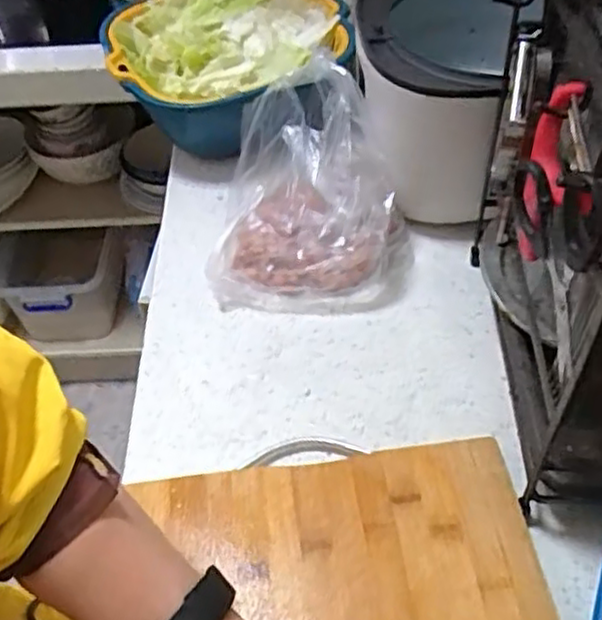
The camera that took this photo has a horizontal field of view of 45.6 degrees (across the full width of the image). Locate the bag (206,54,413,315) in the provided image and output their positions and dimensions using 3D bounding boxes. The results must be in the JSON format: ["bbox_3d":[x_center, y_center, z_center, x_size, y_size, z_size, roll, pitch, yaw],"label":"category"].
[{"bbox_3d":[0.010,-0.106,0.644,0.178,0.150,0.157,1,49,5],"label":"bag"}]

